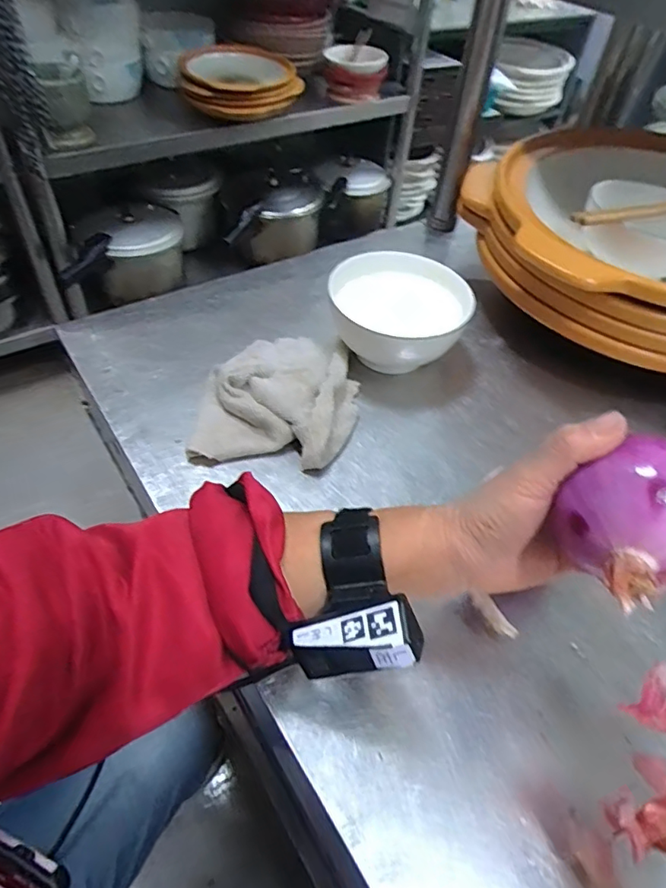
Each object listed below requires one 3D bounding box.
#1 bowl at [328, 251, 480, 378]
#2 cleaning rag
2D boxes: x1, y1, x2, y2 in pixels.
[{"bbox_3d":[0.064,-0.126,0.547,0.125,0.079,0.125,2,48,-3],"label":"bowl"},{"bbox_3d":[-0.044,-0.052,0.496,0.129,0.033,0.172,7,48,2],"label":"cleaning rag"}]

